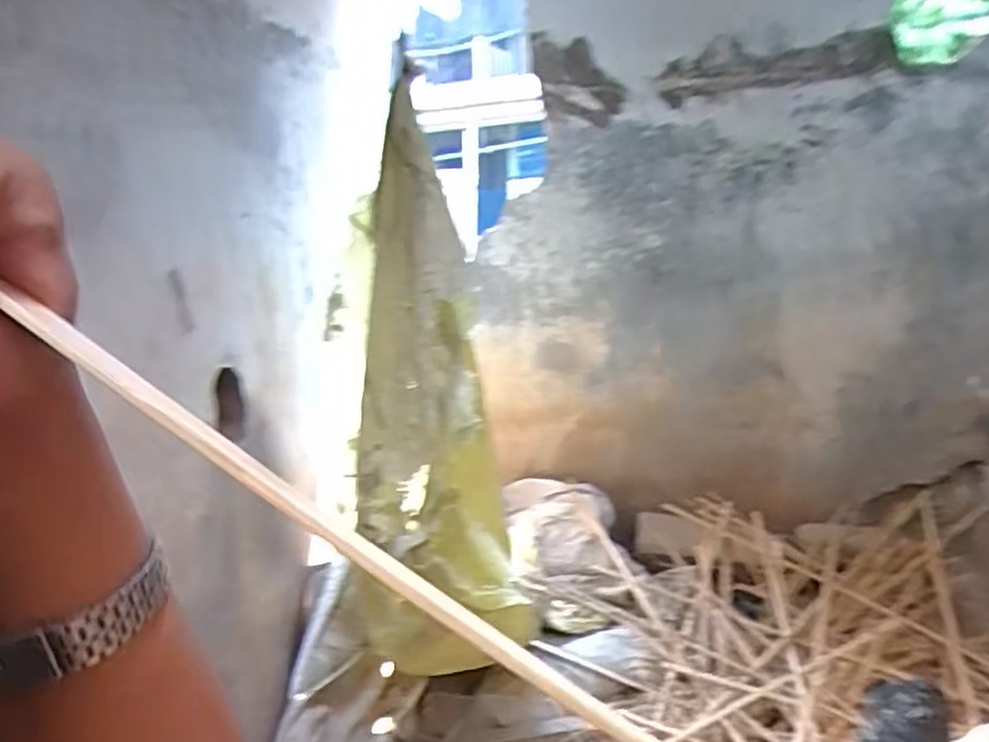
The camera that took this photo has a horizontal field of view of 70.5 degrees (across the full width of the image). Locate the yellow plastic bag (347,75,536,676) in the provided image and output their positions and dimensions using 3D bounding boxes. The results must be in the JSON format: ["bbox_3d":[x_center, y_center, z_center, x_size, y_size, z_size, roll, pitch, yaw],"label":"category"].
[{"bbox_3d":[-0.071,0.005,0.761,0.164,0.604,0.148,-2,-8,-4],"label":"yellow plastic bag"}]

